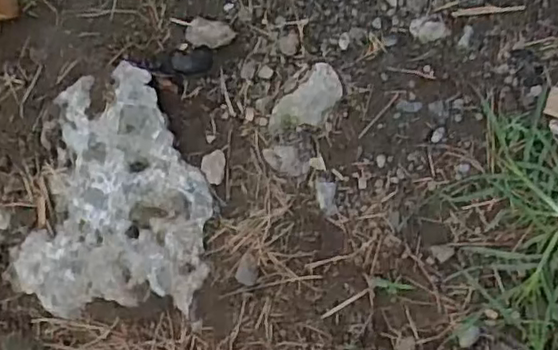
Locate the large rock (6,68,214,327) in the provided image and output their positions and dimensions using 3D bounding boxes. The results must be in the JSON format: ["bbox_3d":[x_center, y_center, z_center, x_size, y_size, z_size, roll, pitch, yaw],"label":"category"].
[{"bbox_3d":[-0.171,0.027,0.711,0.218,0.032,0.278,18,93,8],"label":"large rock"}]

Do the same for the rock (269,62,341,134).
[{"bbox_3d":[0.030,-0.078,0.694,0.045,0.017,0.092,45,96,6],"label":"rock"}]

